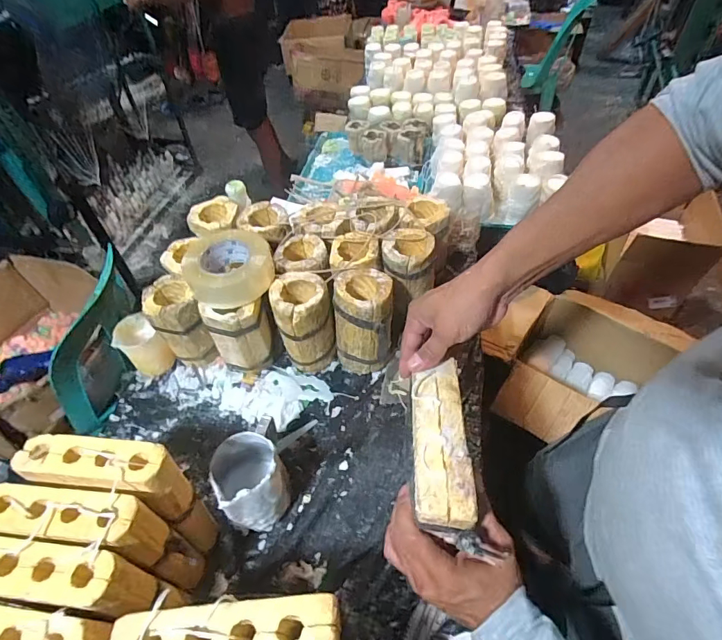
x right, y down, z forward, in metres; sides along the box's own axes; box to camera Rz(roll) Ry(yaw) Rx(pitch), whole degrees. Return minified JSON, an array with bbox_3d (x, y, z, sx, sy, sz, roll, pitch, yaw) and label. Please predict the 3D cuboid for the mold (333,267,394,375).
[{"bbox_3d":[0.007,0.005,0.696,0.093,0.154,0.106,5,50,9],"label":"mold"}]

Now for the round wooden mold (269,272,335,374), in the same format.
[{"bbox_3d":[-0.093,0.008,0.704,0.085,0.162,0.085,-2,50,3],"label":"round wooden mold"}]

